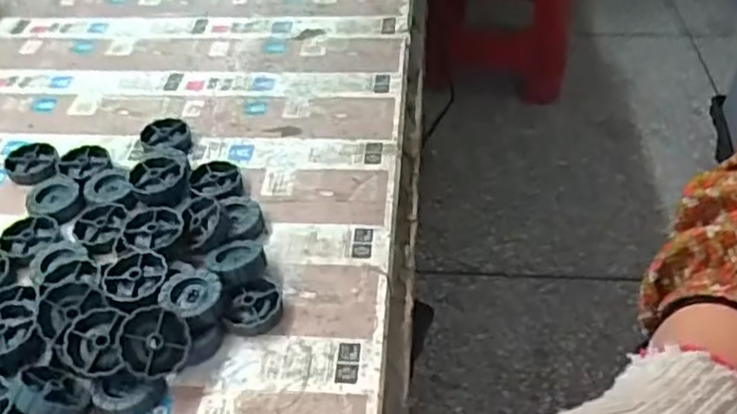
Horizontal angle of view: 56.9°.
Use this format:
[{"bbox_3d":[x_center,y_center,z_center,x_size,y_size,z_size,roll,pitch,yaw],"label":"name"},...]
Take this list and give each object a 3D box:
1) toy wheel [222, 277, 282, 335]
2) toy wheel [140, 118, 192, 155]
[{"bbox_3d":[-0.073,0.063,0.426,0.036,0.013,0.034,-11,47,-7],"label":"toy wheel"},{"bbox_3d":[-0.161,-0.056,0.541,0.038,0.010,0.041,-2,46,2],"label":"toy wheel"}]

